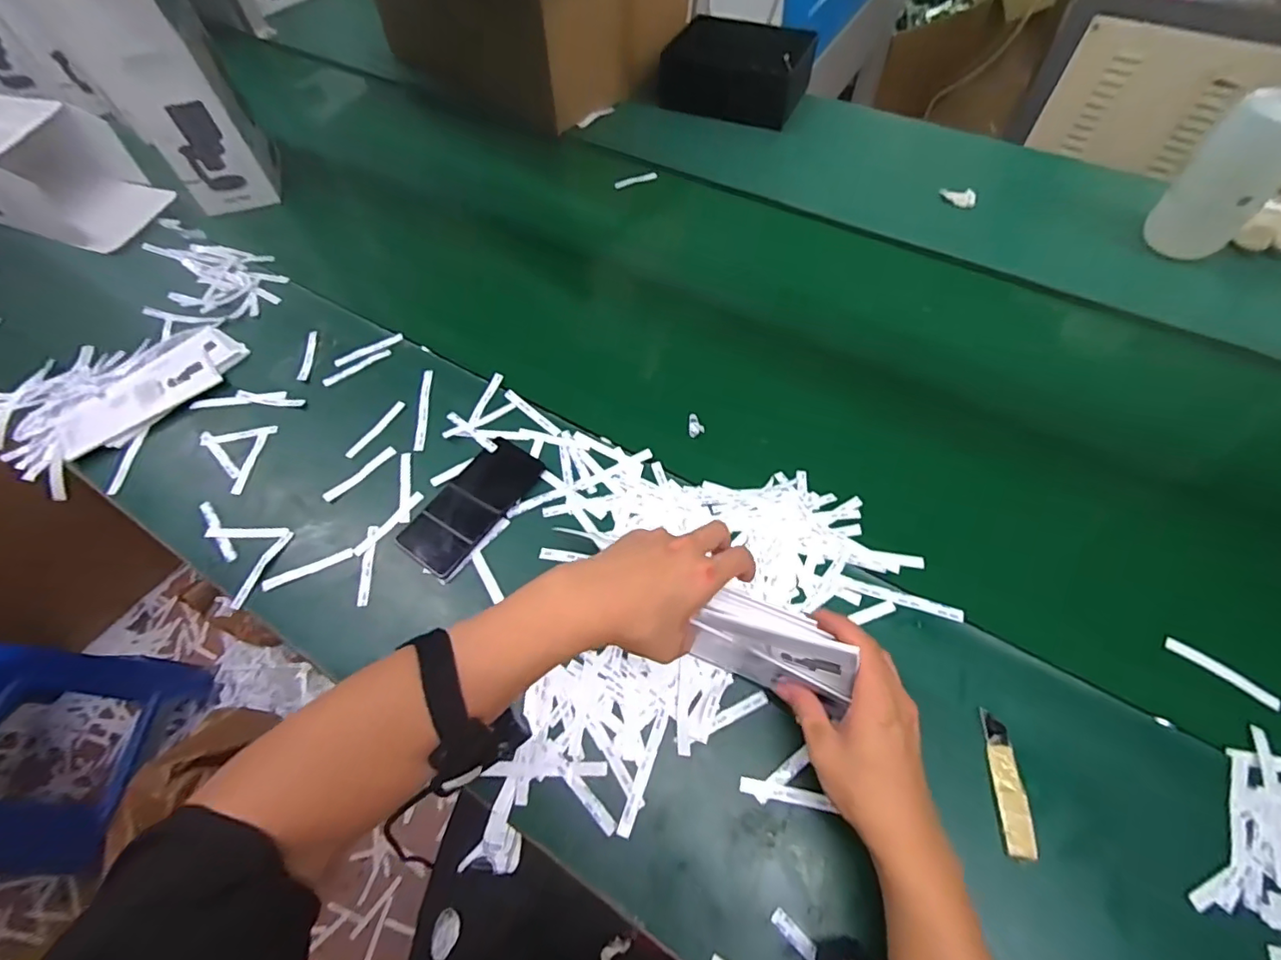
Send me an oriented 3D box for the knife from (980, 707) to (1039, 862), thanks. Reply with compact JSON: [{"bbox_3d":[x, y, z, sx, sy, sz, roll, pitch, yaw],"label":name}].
[{"bbox_3d":[0.295,0.243,0.444,0.024,0.012,0.102,6,60,6],"label":"knife"}]

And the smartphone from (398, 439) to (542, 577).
[{"bbox_3d":[-0.181,0.024,0.593,0.076,0.011,0.161,31,65,19],"label":"smartphone"}]

